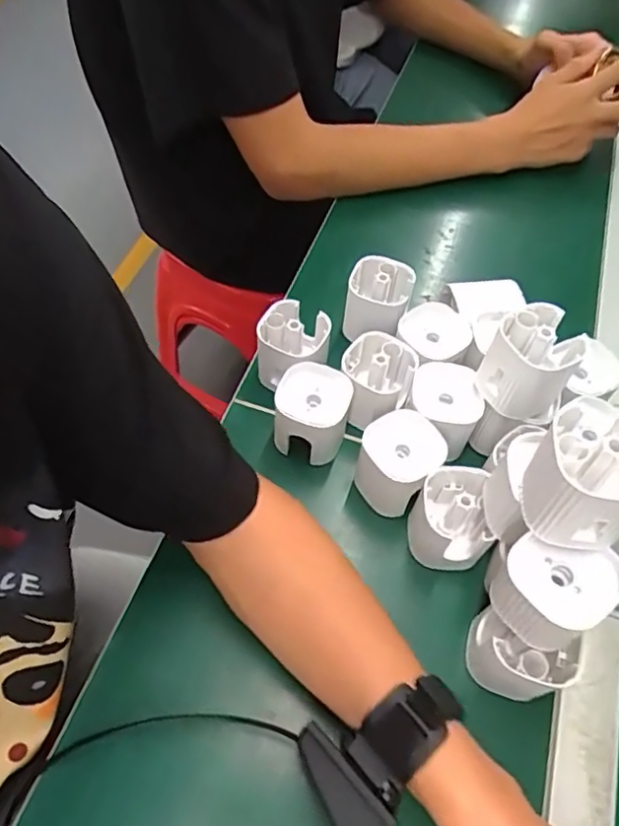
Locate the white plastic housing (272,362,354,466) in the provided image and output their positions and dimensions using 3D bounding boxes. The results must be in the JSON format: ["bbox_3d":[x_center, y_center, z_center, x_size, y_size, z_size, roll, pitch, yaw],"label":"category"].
[{"bbox_3d":[0.001,0.002,0.466,0.058,0.058,0.057,11,58,5],"label":"white plastic housing"}]

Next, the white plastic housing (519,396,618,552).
[{"bbox_3d":[0.144,0.034,0.308,0.059,0.072,0.058,28,61,14],"label":"white plastic housing"}]

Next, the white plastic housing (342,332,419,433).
[{"bbox_3d":[0.052,-0.023,0.485,0.058,0.055,0.066,21,59,12],"label":"white plastic housing"}]

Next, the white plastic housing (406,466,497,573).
[{"bbox_3d":[0.101,0.077,0.427,0.053,0.063,0.057,0,57,-2],"label":"white plastic housing"}]

